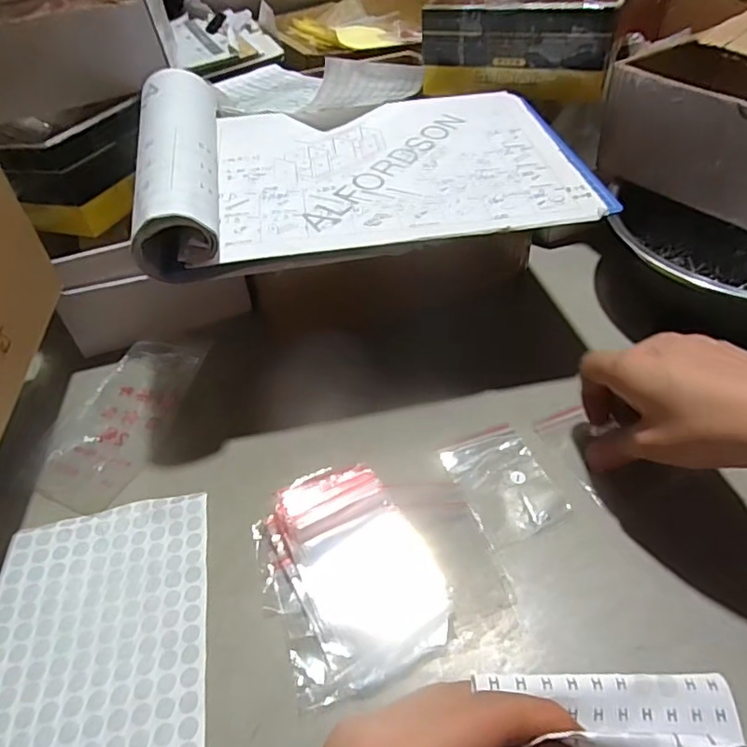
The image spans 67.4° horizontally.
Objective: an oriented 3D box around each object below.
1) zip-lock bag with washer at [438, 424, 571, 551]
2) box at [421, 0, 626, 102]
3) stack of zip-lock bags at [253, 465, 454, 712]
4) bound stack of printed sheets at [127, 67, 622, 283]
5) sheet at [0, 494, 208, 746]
[{"bbox_3d":[0.085,0.071,0.372,0.057,0.004,0.083,-16,46,-11],"label":"zip-lock bag with washer"},{"bbox_3d":[0.159,-0.375,0.585,0.188,0.065,0.264,8,46,13],"label":"box"},{"bbox_3d":[-0.016,0.111,0.322,0.093,0.024,0.117,-23,47,-17],"label":"stack of zip-lock bags"},{"bbox_3d":[-0.004,-0.171,0.417,0.316,0.057,0.210,-11,45,-6],"label":"bound stack of printed sheets"},{"bbox_3d":[-0.151,0.171,0.293,0.124,0.009,0.225,-10,45,-5],"label":"sheet"}]

